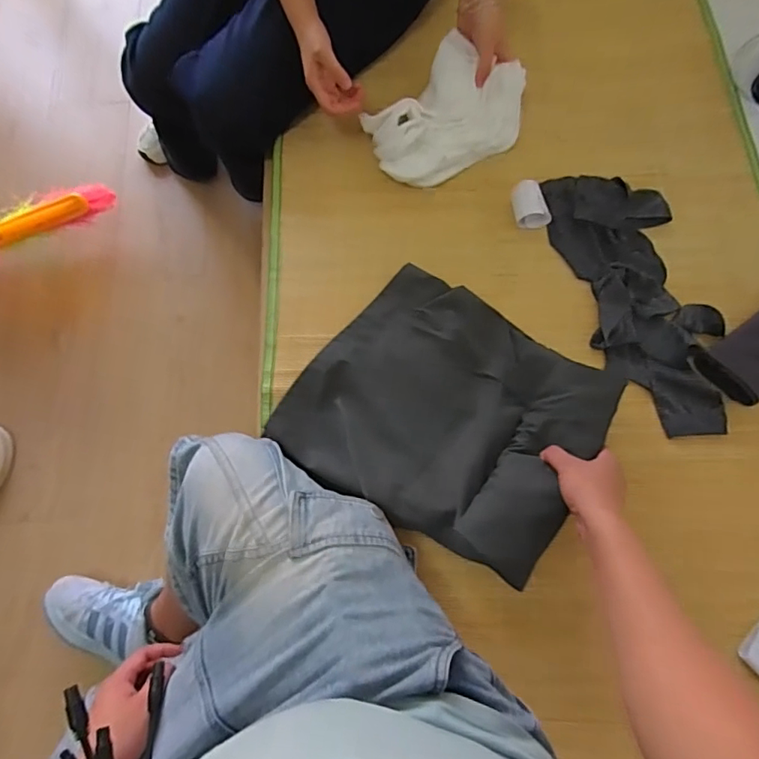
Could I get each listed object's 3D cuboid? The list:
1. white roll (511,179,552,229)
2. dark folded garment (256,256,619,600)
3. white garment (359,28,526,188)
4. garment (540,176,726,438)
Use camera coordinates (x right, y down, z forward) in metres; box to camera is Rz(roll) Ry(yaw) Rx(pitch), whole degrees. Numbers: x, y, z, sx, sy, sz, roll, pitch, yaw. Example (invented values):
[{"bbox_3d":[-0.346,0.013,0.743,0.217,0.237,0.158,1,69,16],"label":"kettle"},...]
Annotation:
[{"bbox_3d":[0.219,-0.255,0.766,0.049,0.041,0.062,-9,71,-3],"label":"white roll"},{"bbox_3d":[0.082,0.037,0.643,0.338,0.072,0.304,35,73,10],"label":"dark folded garment"},{"bbox_3d":[0.101,-0.391,0.785,0.219,0.093,0.160,-41,76,-13],"label":"white garment"},{"bbox_3d":[0.360,-0.120,0.718,0.166,0.027,0.398,-11,71,-4],"label":"garment"}]

